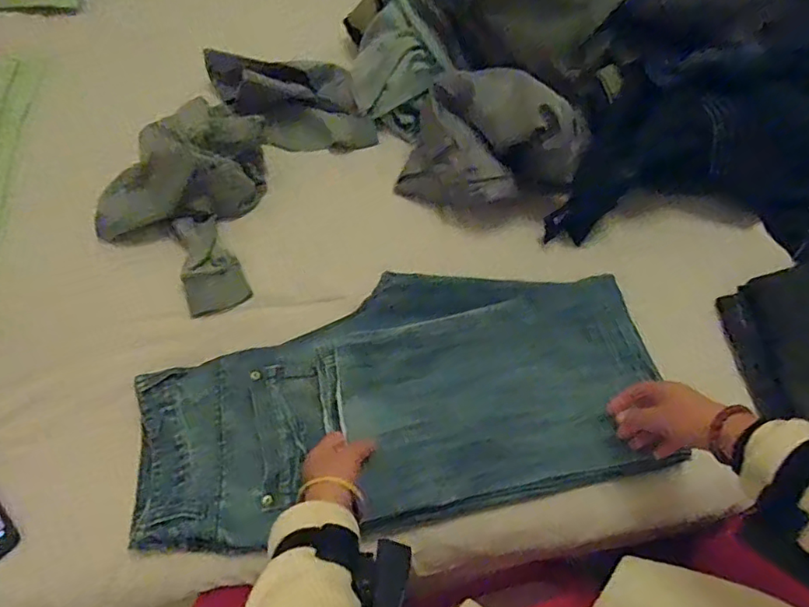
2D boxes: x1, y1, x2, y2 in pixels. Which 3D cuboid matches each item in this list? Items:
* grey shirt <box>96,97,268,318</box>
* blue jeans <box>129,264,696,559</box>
[{"bbox_3d":[-0.298,-0.136,0.721,0.199,0.119,0.272,2,63,2],"label":"grey shirt"},{"bbox_3d":[-0.003,0.104,0.627,0.584,0.044,0.269,-12,64,-8],"label":"blue jeans"}]

